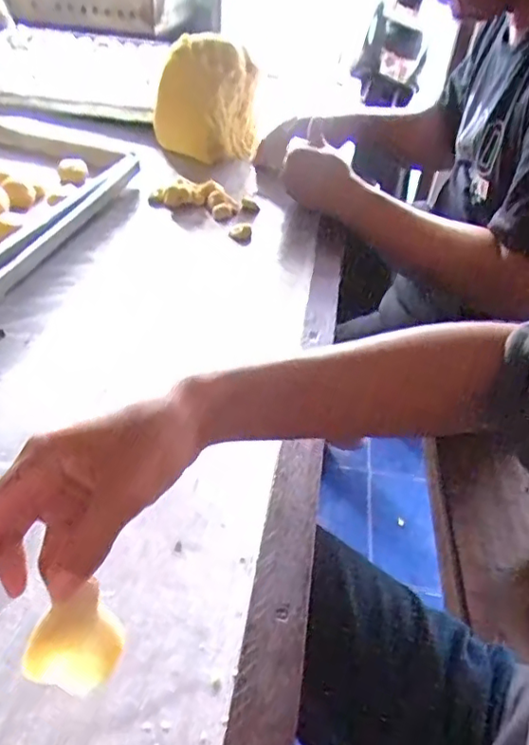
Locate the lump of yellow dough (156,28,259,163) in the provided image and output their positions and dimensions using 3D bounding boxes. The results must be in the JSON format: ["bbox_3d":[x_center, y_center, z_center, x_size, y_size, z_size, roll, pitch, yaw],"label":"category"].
[{"bbox_3d":[-0.089,-0.419,0.896,0.142,0.171,0.074,24,42,20],"label":"lump of yellow dough"}]

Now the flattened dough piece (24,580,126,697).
[{"bbox_3d":[-0.090,0.130,0.277,0.009,0.049,0.044,3,34,44],"label":"flattened dough piece"}]

